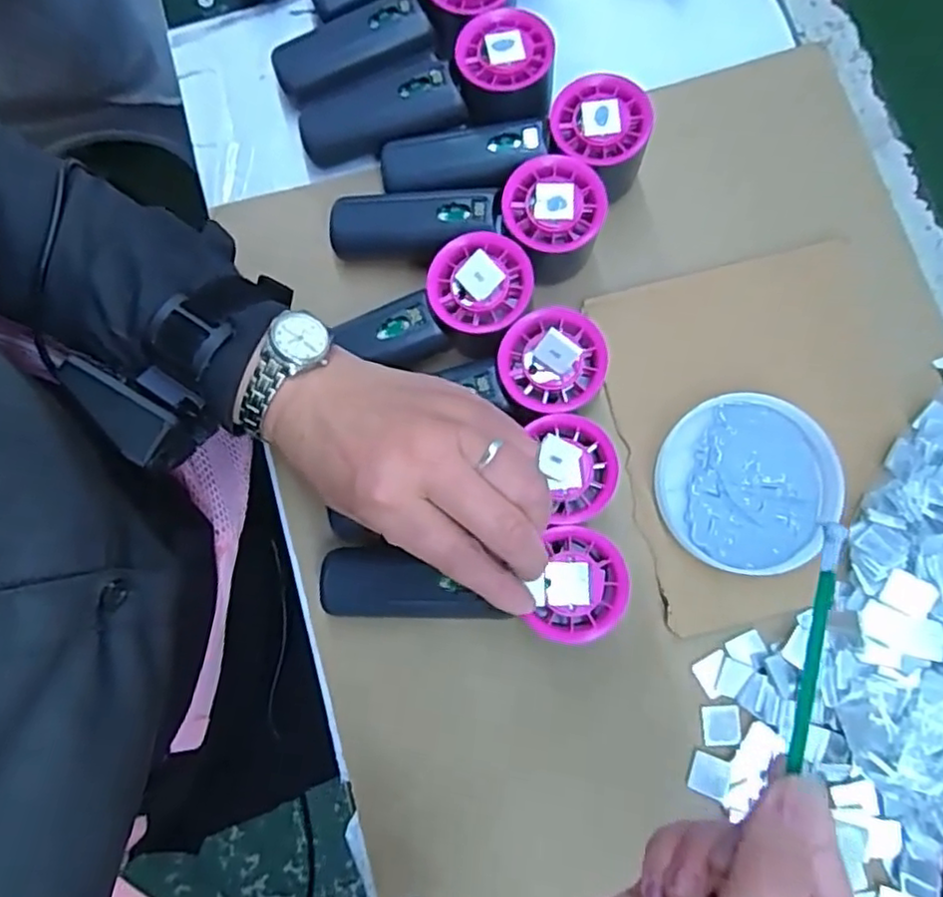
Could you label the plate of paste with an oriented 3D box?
[{"bbox_3d":[0.159,0.021,0.376,0.101,0.015,0.096,0,80,-1],"label":"plate of paste"}]

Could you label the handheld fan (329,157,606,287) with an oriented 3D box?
[{"bbox_3d":[-0.005,-0.135,0.386,0.154,0.049,0.051,4,80,0],"label":"handheld fan"}]

